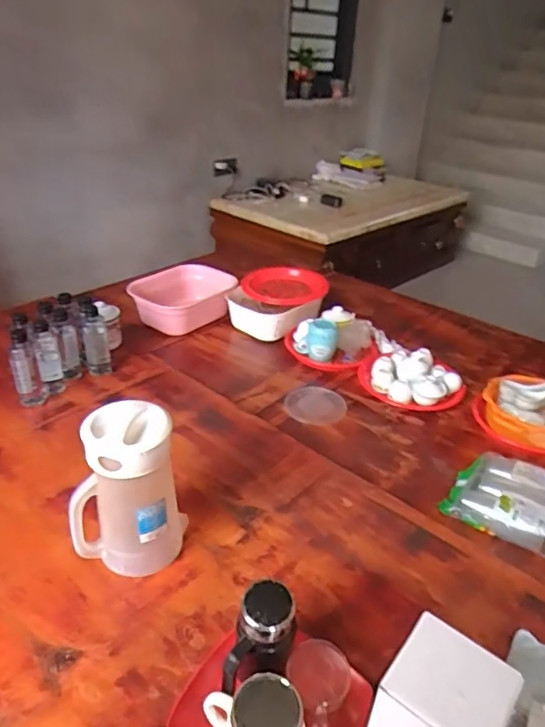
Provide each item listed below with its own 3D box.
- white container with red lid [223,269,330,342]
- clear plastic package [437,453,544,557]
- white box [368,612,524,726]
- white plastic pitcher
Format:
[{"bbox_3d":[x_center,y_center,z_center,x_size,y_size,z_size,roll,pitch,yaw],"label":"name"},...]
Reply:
[{"bbox_3d":[0.016,-0.174,1.587,0.277,0.145,0.254,7,31,8],"label":"white container with red lid"},{"bbox_3d":[0.451,0.249,0.973,0.233,0.067,0.183,17,34,23],"label":"clear plastic package"},{"bbox_3d":[0.169,0.390,0.558,0.109,0.195,0.109,27,39,34],"label":"white box"},{"bbox_3d":[-0.217,0.194,0.799,0.146,0.254,0.115,8,31,9],"label":"white plastic pitcher"}]

